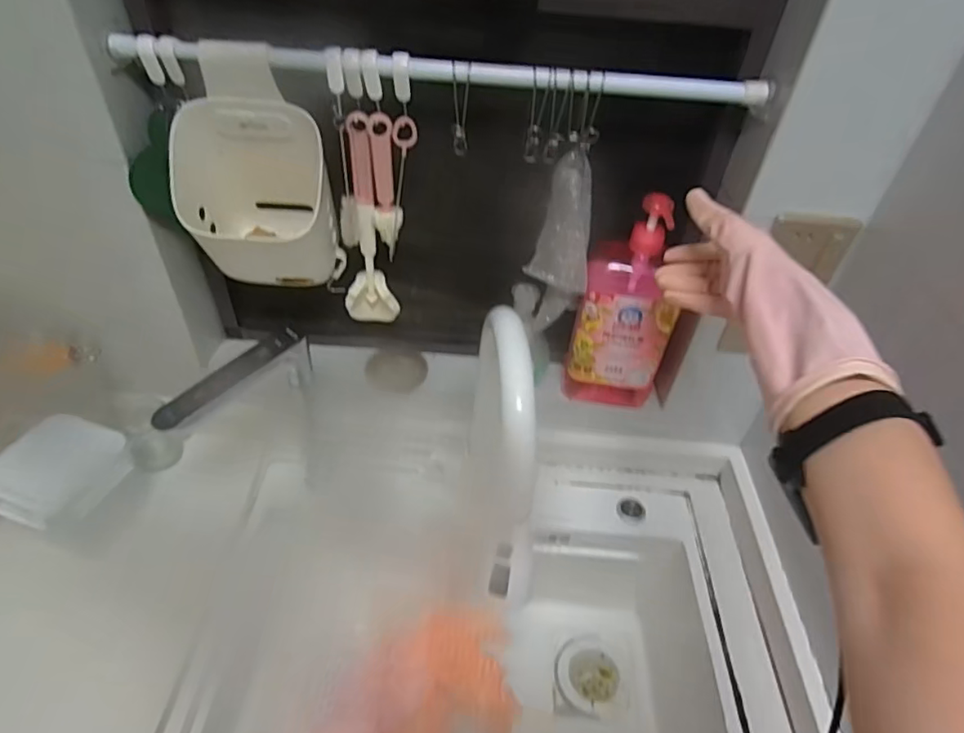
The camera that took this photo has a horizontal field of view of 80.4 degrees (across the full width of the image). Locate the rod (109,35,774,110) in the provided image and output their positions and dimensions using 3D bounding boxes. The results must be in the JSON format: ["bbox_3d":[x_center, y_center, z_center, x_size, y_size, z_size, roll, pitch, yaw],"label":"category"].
[{"bbox_3d":[-0.038,-0.278,0.537,0.617,0.019,0.021,5,43,0],"label":"rod"}]

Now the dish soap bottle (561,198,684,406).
[{"bbox_3d":[0.175,-0.064,0.700,0.113,0.295,0.062,11,36,8],"label":"dish soap bottle"}]

